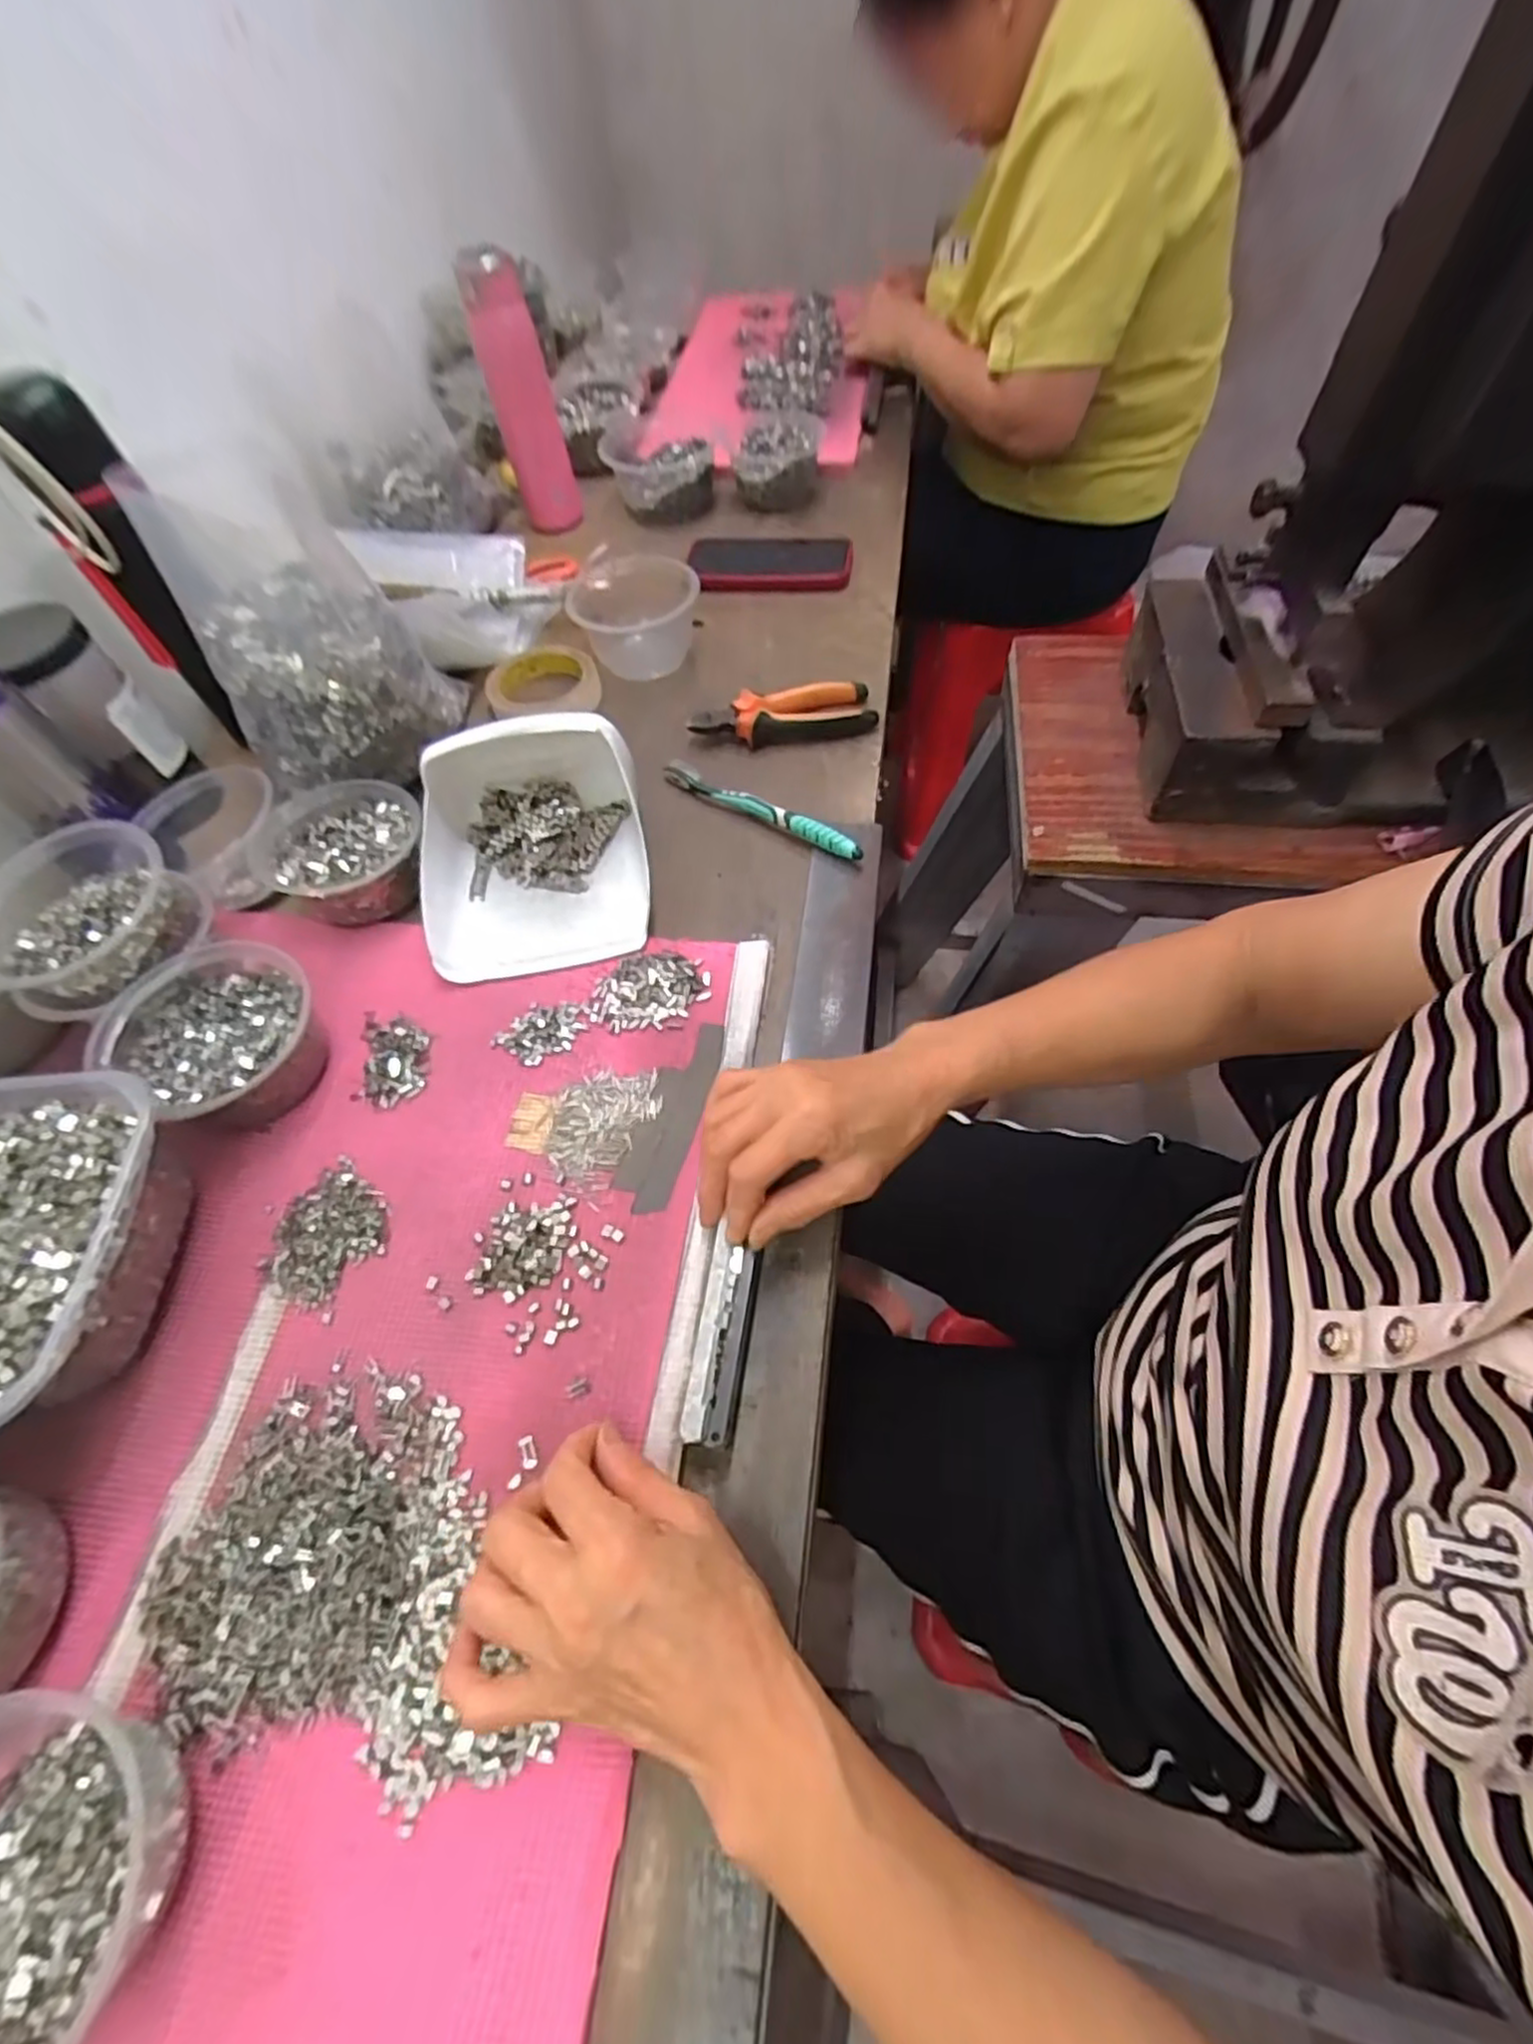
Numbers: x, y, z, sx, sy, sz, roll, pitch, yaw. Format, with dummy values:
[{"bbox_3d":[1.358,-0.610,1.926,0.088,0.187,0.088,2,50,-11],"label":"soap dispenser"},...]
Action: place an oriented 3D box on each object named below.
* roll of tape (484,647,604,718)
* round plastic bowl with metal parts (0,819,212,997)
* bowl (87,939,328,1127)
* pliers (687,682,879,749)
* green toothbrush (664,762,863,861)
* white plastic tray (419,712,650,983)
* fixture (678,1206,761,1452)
[{"bbox_3d":[-0.200,-0.309,0.668,0.099,0.020,0.099,-2,59,3],"label":"roll of tape"},{"bbox_3d":[-0.417,-0.065,0.458,0.107,0.058,0.111,-2,58,4],"label":"round plastic bowl with metal parts"},{"bbox_3d":[-0.325,0.009,0.452,0.117,0.058,0.105,27,64,18],"label":"bowl"},{"bbox_3d":[0.015,-0.253,0.614,0.147,0.022,0.055,-14,59,-5],"label":"pliers"},{"bbox_3d":[-0.006,-0.165,0.563,0.182,0.018,0.016,30,65,20],"label":"green toothbrush"},{"bbox_3d":[-0.164,-0.129,0.513,0.153,0.076,0.176,-9,59,-2],"label":"white plastic tray"},{"bbox_3d":[-0.021,0.152,0.359,0.024,0.013,0.090,6,61,7],"label":"fixture"}]

